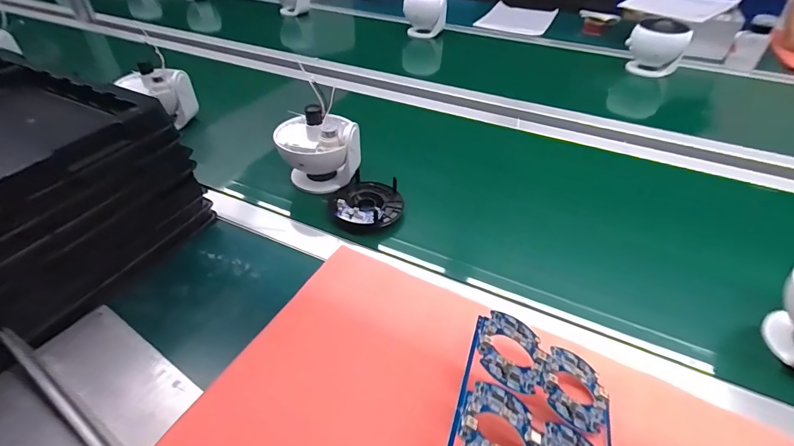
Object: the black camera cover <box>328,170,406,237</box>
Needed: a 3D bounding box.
[{"bbox_3d":[-0.043,-0.031,0.556,0.098,0.037,0.104,-3,43,-5],"label":"black camera cover"}]

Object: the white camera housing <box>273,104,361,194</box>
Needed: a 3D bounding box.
[{"bbox_3d":[-0.118,-0.112,0.587,0.109,0.119,0.105,-17,46,-19],"label":"white camera housing"}]

